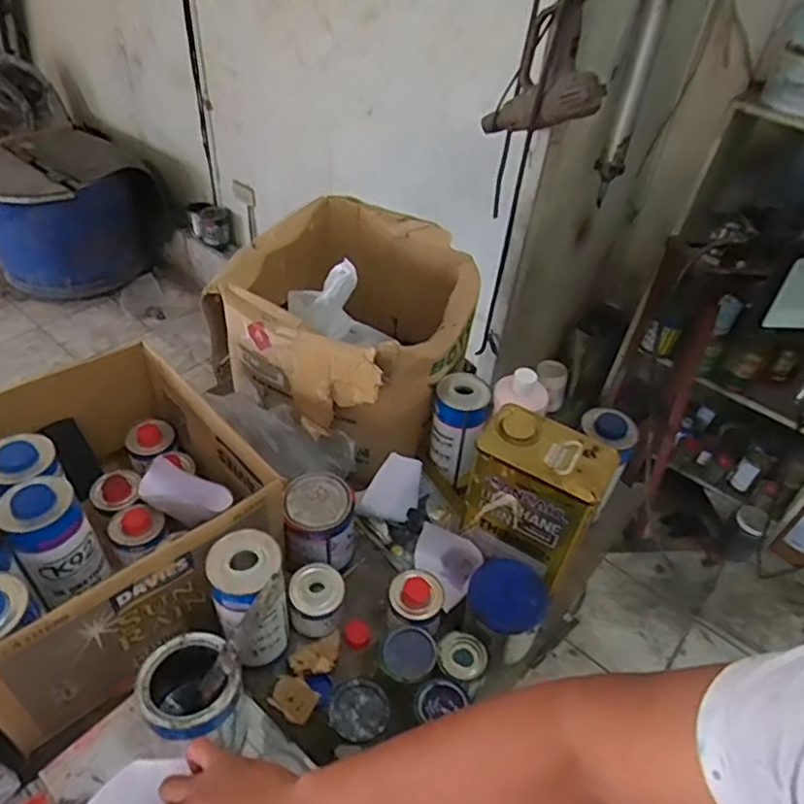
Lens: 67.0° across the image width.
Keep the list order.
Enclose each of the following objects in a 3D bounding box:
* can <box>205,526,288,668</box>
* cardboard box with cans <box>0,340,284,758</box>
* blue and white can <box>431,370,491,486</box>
[{"bbox_3d":[-0.176,0.240,0.726,0.078,0.177,0.093,-9,45,-16],"label":"can"},{"bbox_3d":[-0.414,0.157,0.806,0.380,0.205,0.378,-32,55,-34],"label":"cardboard box with cans"},{"bbox_3d":[0.088,0.040,0.965,0.082,0.155,0.082,7,43,1],"label":"blue and white can"}]

